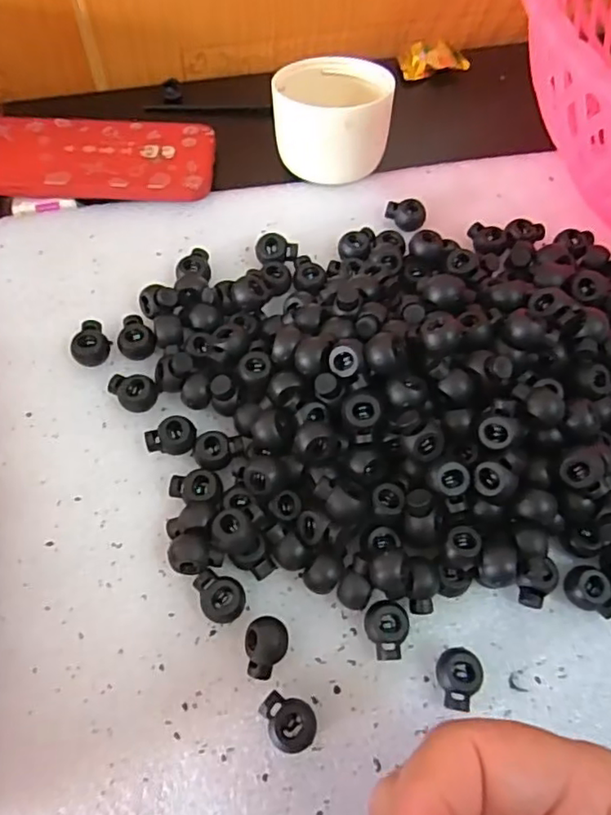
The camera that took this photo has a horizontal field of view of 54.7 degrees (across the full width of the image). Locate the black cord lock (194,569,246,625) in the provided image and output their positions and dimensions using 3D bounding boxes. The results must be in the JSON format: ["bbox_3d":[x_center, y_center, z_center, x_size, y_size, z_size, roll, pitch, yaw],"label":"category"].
[{"bbox_3d":[-0.035,0.077,0.242,0.017,0.013,0.022,-30,71,-15],"label":"black cord lock"}]

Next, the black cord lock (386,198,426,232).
[{"bbox_3d":[0.057,-0.109,0.336,0.022,0.011,0.016,22,66,7],"label":"black cord lock"}]

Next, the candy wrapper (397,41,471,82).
[{"bbox_3d":[0.090,-0.241,0.410,0.047,0.014,0.018,-8,66,-6],"label":"candy wrapper"}]

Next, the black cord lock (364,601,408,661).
[{"bbox_3d":[0.033,0.090,0.240,0.017,0.012,0.022,-5,66,-5],"label":"black cord lock"}]

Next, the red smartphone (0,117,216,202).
[{"bbox_3d":[-0.124,-0.148,0.344,0.137,0.010,0.070,-1,66,-3],"label":"red smartphone"}]

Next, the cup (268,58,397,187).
[{"bbox_3d":[0.015,-0.166,0.342,0.068,0.043,0.059,8,66,1],"label":"cup"}]

